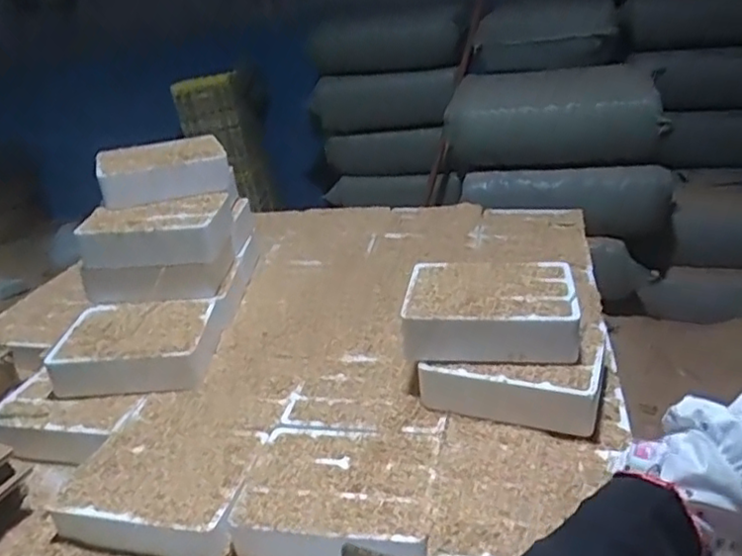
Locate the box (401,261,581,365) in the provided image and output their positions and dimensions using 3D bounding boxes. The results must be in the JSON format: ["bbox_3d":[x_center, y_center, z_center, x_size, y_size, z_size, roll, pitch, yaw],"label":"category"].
[{"bbox_3d":[0.176,0.050,0.955,0.234,0.085,0.179,-1,26,10],"label":"box"}]

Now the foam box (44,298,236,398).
[{"bbox_3d":[-0.394,0.112,1.109,0.259,0.078,0.212,-5,25,0],"label":"foam box"}]

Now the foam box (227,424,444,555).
[{"bbox_3d":[-0.040,0.284,0.821,0.241,0.065,0.210,0,26,12],"label":"foam box"}]

